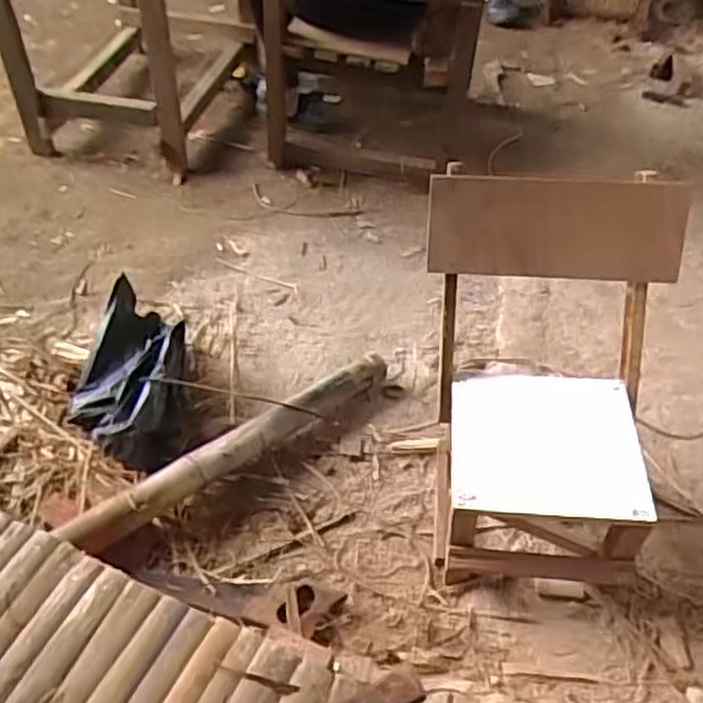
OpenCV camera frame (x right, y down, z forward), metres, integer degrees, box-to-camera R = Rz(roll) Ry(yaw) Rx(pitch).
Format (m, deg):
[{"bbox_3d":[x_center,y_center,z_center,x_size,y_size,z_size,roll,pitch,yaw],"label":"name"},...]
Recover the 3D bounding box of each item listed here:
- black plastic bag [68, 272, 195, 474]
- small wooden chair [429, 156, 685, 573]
[{"bbox_3d":[-0.429,0.049,1.356,0.223,0.123,0.399,-8,47,-8],"label":"black plastic bag"},{"bbox_3d":[0.307,0.054,1.109,0.378,0.494,0.444,3,46,2],"label":"small wooden chair"}]

